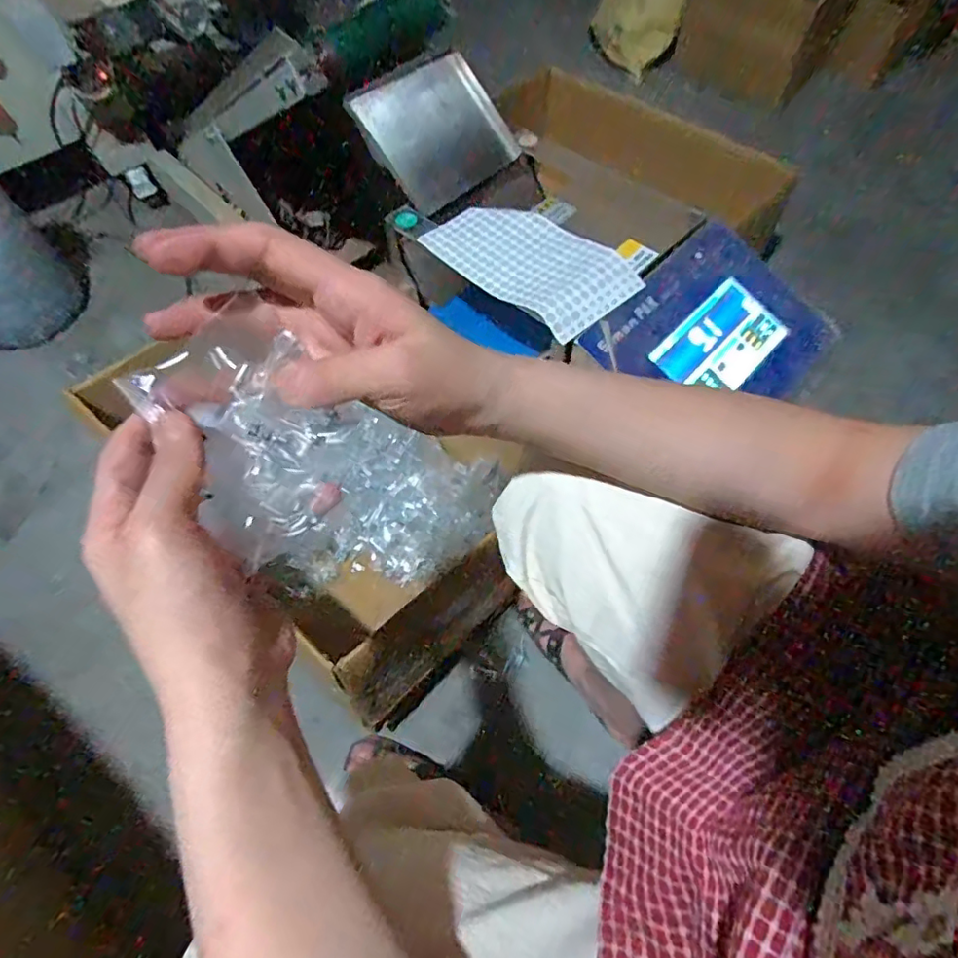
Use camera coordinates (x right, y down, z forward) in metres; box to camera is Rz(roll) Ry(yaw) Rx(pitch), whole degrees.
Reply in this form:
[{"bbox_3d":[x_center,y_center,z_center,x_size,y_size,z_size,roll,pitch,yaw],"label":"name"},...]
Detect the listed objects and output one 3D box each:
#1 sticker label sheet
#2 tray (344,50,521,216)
[{"bbox_3d":[0.054,-0.243,0.615,0.121,0.025,0.226,-41,66,-18],"label":"sticker label sheet"},{"bbox_3d":[-0.057,-0.438,0.707,0.176,0.036,0.151,-42,111,-20],"label":"tray"}]

